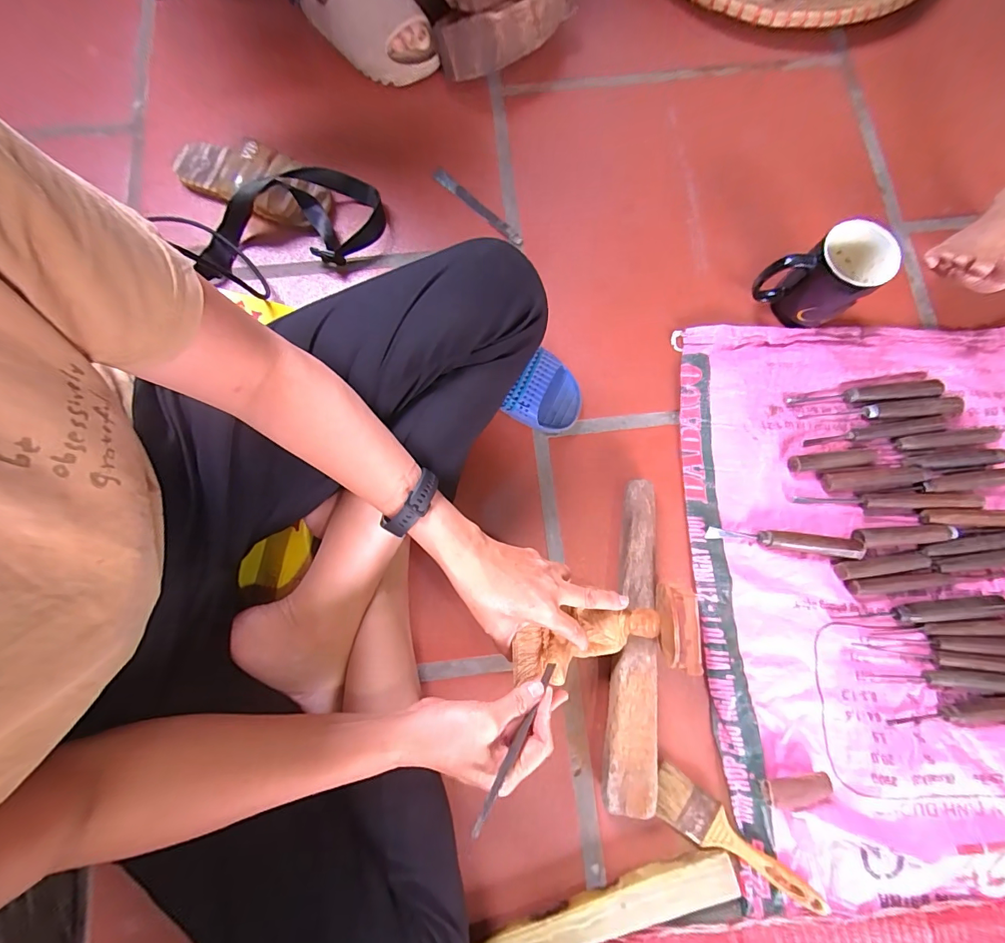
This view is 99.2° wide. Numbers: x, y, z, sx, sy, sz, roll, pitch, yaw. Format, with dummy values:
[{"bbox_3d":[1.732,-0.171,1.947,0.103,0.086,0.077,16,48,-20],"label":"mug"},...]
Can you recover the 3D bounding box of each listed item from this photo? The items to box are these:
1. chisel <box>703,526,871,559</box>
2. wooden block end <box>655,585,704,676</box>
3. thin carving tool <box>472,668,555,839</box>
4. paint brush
[{"bbox_3d":[0.321,0.079,0.488,0.168,0.016,0.022,7,80,2],"label":"chisel"},{"bbox_3d":[0.169,0.150,0.411,0.031,0.034,0.077,-5,79,0],"label":"wooden block end"},{"bbox_3d":[0.013,0.217,0.348,0.007,0.008,0.140,35,44,7],"label":"thin carving tool"},{"bbox_3d":[0.233,0.374,0.429,0.179,0.019,0.046,34,82,7],"label":"paint brush"}]

